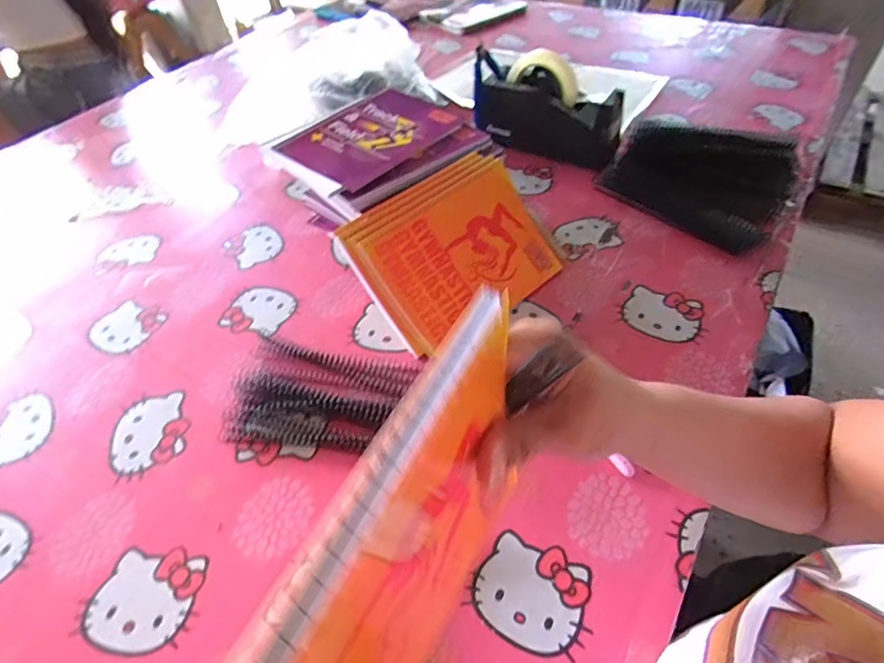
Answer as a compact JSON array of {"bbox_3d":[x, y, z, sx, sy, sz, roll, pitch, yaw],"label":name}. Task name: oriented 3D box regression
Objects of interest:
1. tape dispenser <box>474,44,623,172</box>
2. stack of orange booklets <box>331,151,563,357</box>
[{"bbox_3d":[0.153,-0.321,0.708,0.208,0.128,0.065,21,53,22],"label":"tape dispenser"},{"bbox_3d":[0.019,-0.092,0.536,0.219,0.024,0.167,-37,98,-21],"label":"stack of orange booklets"}]

